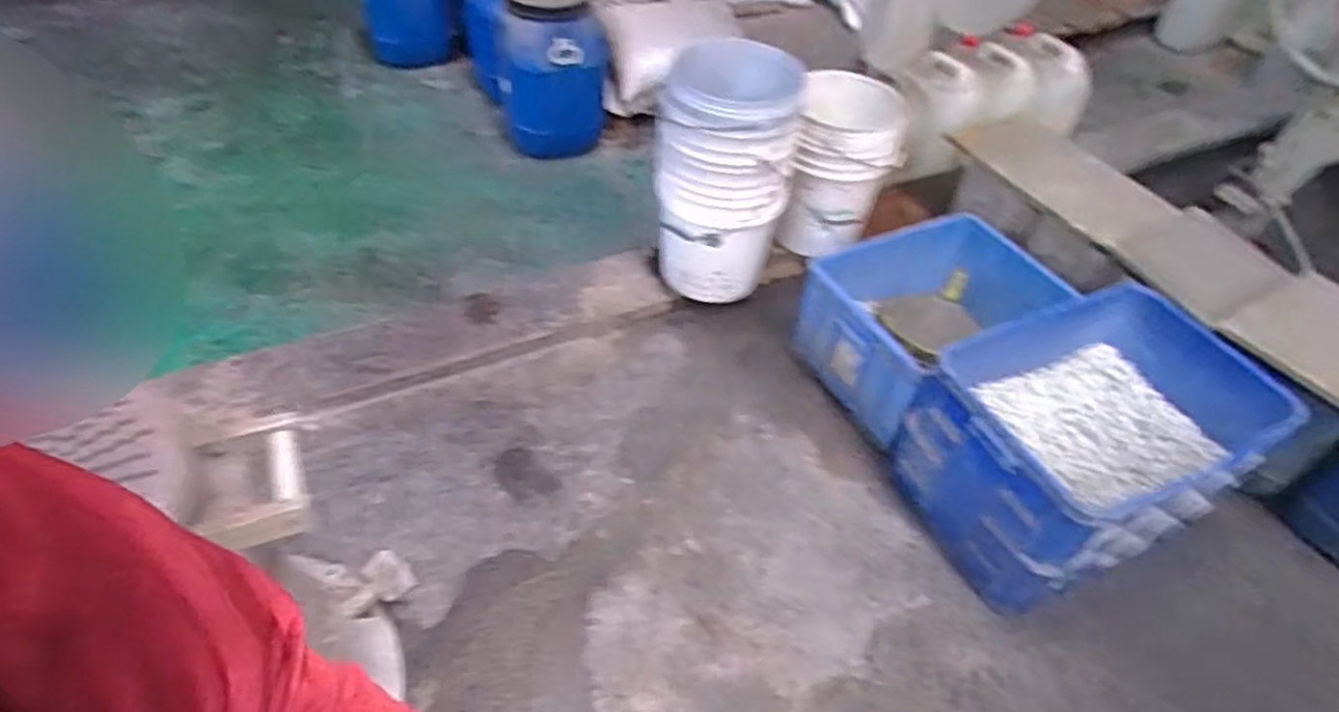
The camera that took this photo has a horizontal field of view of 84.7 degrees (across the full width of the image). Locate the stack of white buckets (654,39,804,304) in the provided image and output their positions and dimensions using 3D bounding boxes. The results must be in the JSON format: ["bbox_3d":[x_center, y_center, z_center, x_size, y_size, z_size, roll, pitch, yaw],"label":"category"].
[{"bbox_3d":[0.131,-0.456,1.868,0.327,0.579,0.314,6,46,0],"label":"stack of white buckets"}]

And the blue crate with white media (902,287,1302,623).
[{"bbox_3d":[0.885,0.171,1.594,0.675,0.349,0.469,-18,51,-21],"label":"blue crate with white media"}]

